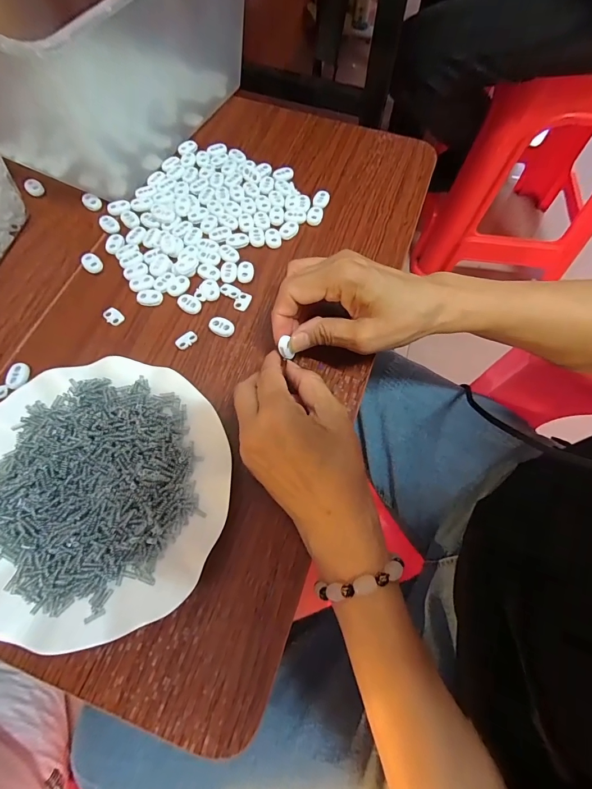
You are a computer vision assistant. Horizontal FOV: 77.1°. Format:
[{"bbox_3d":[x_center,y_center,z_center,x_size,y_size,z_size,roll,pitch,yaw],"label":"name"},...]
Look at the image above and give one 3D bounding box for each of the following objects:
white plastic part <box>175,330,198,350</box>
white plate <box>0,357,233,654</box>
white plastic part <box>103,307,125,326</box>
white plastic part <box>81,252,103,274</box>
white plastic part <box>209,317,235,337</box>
[{"bbox_3d":[-0.095,-0.048,0.321,0.013,0.004,0.020,39,73,13],"label":"white plastic part"},{"bbox_3d":[-0.139,0.065,0.261,0.183,0.029,0.179,0,68,-1],"label":"white plate"},{"bbox_3d":[-0.162,-0.070,0.330,0.019,0.004,0.013,32,71,11],"label":"white plastic part"},{"bbox_3d":[-0.193,-0.124,0.351,0.016,0.004,0.023,-38,74,-15],"label":"white plastic part"},{"bbox_3d":[-0.065,-0.059,0.325,0.022,0.007,0.015,31,71,11],"label":"white plastic part"}]

